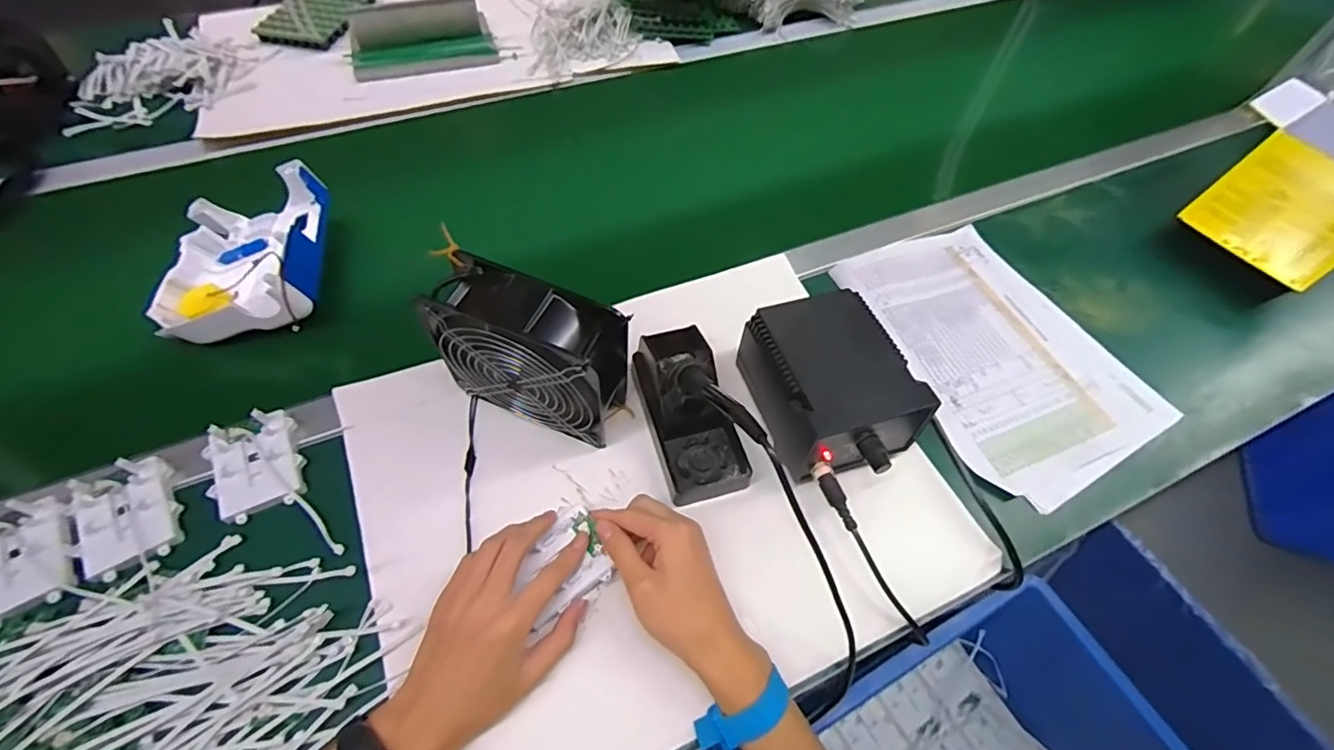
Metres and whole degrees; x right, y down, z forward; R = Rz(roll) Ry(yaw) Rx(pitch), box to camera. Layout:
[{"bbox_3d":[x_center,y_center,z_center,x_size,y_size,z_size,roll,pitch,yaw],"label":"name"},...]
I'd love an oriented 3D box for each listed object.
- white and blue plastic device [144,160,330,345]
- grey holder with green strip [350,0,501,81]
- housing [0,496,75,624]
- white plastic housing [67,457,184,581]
[{"bbox_3d":[-0.435,-0.121,0.581,0.148,0.078,0.187,-7,59,-7],"label":"white and blue plastic device"},{"bbox_3d":[-0.356,-0.490,0.811,0.200,0.057,0.092,-15,60,-12],"label":"grey holder with green strip"},{"bbox_3d":[-0.477,0.135,0.411,0.061,0.018,0.084,-27,63,-19],"label":"housing"},{"bbox_3d":[-0.433,0.113,0.449,0.065,0.018,0.085,-26,63,-18],"label":"white plastic housing"}]

